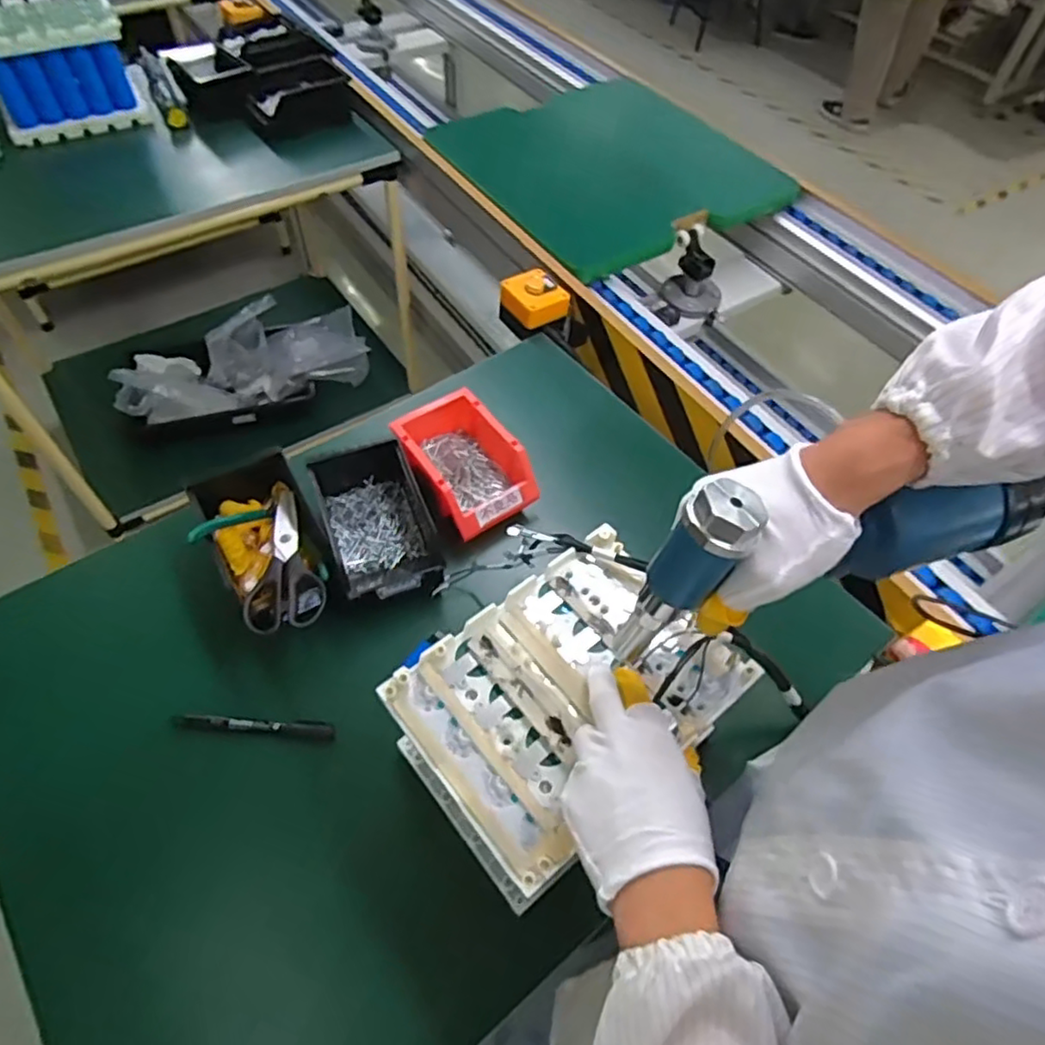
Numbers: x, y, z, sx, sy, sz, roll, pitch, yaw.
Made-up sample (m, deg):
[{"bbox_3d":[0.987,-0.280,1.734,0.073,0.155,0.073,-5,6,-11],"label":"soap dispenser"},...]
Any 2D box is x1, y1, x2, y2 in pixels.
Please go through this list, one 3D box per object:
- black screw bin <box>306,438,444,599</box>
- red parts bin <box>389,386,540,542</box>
[{"bbox_3d":[-0.156,-0.001,0.711,0.107,0.061,0.179,-18,59,-14],"label":"black screw bin"},{"bbox_3d":[-0.065,-0.070,0.747,0.110,0.060,0.162,-29,62,-20],"label":"red parts bin"}]

